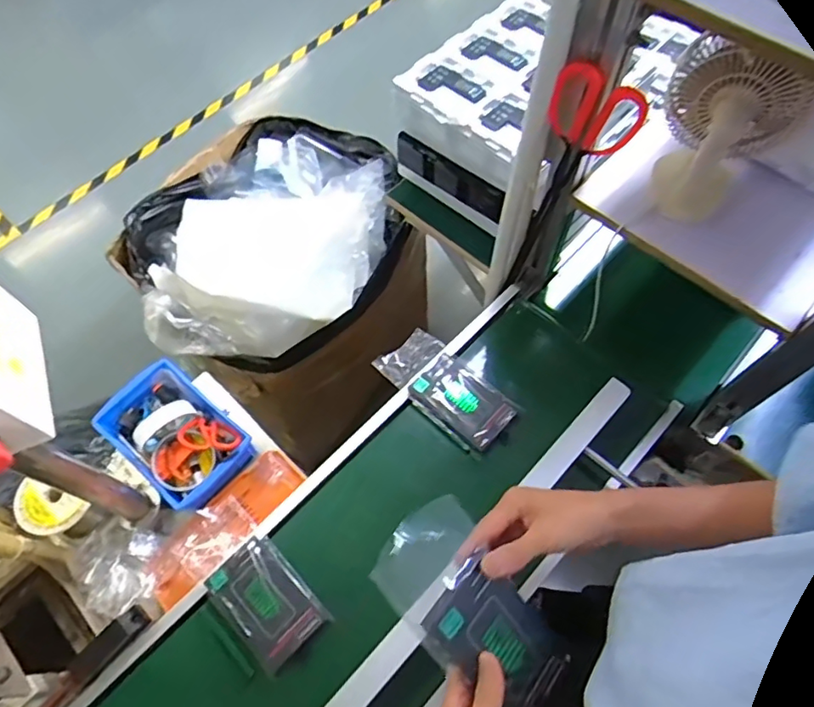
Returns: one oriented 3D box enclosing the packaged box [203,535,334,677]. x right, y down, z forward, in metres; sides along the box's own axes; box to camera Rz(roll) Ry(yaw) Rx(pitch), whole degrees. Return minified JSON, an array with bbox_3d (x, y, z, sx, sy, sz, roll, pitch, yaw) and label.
[{"bbox_3d":[-0.167,0.293,0.671,0.089,0.016,0.135,-41,69,-18],"label":"packaged box"}]

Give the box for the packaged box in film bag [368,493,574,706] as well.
[{"bbox_3d":[0.059,0.209,0.454,0.189,0.030,0.093,47,70,-10],"label":"packaged box in film bag"}]

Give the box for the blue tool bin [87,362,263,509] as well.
[{"bbox_3d":[-0.342,0.116,0.830,0.216,0.071,0.140,37,69,18],"label":"blue tool bin"}]

